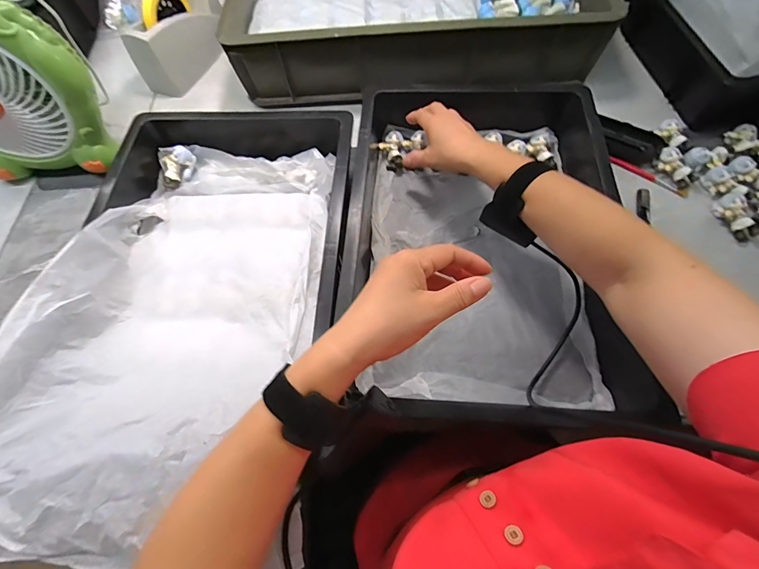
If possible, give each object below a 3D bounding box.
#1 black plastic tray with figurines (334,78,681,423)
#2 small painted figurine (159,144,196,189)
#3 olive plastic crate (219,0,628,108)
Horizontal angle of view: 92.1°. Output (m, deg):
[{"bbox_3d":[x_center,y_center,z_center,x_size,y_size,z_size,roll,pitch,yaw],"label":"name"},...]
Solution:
[{"bbox_3d":[0.123,-0.090,0.467,0.333,0.087,0.486,1,65,4],"label":"black plastic tray with figurines"},{"bbox_3d":[-0.287,-0.168,0.519,0.048,0.032,0.044,-12,65,-2],"label":"small painted figurine"},{"bbox_3d":[0.049,-0.523,0.647,0.559,0.116,0.438,-3,65,2],"label":"olive plastic crate"}]

